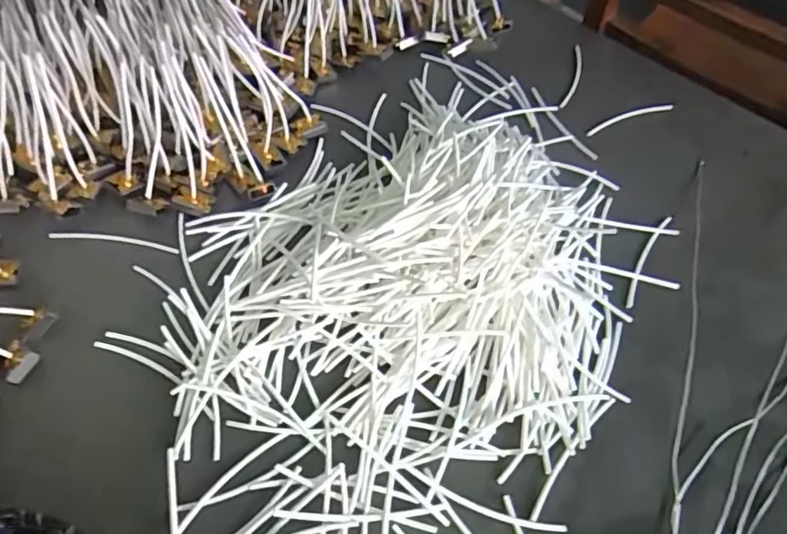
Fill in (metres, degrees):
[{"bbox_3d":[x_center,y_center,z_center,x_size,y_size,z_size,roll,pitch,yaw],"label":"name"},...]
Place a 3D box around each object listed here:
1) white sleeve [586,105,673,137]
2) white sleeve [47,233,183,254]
[{"bbox_3d":[0.291,-0.186,0.701,0.126,0.007,0.016,-17,60,-14],"label":"white sleeve"},{"bbox_3d":[-0.275,-0.026,0.557,0.124,0.007,0.013,6,57,0],"label":"white sleeve"}]

